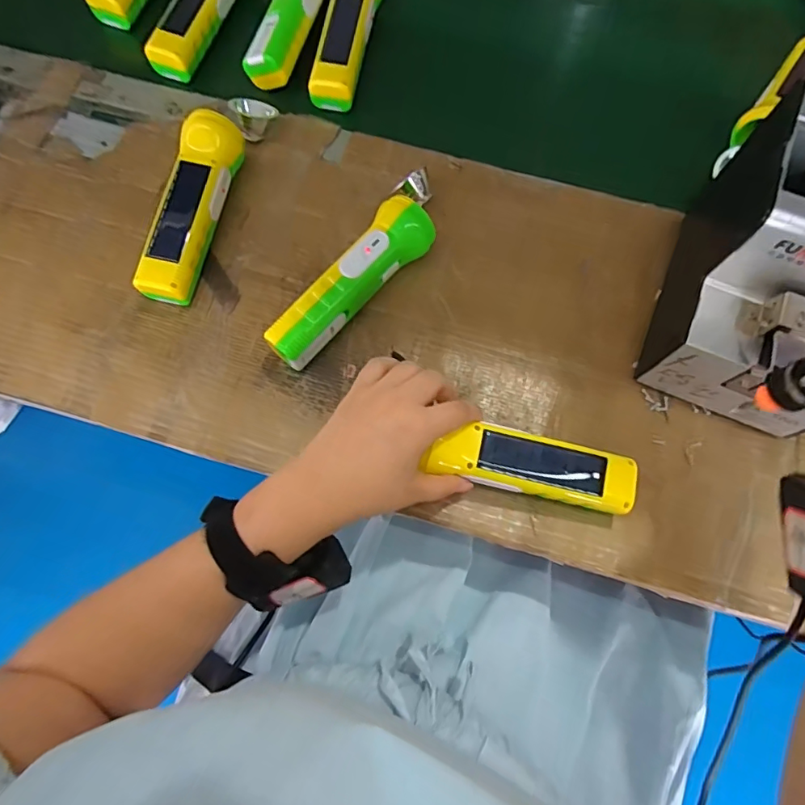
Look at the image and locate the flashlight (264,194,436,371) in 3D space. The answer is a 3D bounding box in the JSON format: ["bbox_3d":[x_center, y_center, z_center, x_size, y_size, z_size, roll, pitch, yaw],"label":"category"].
[{"bbox_3d":[-0.040,-0.094,0.407,0.045,0.049,0.163,37,75,10],"label":"flashlight"}]

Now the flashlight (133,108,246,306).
[{"bbox_3d":[-0.181,-0.166,0.426,0.042,0.047,0.172,13,73,3],"label":"flashlight"}]

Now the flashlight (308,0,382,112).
[{"bbox_3d":[-0.052,-0.387,0.502,0.055,0.042,0.186,11,73,2],"label":"flashlight"}]

